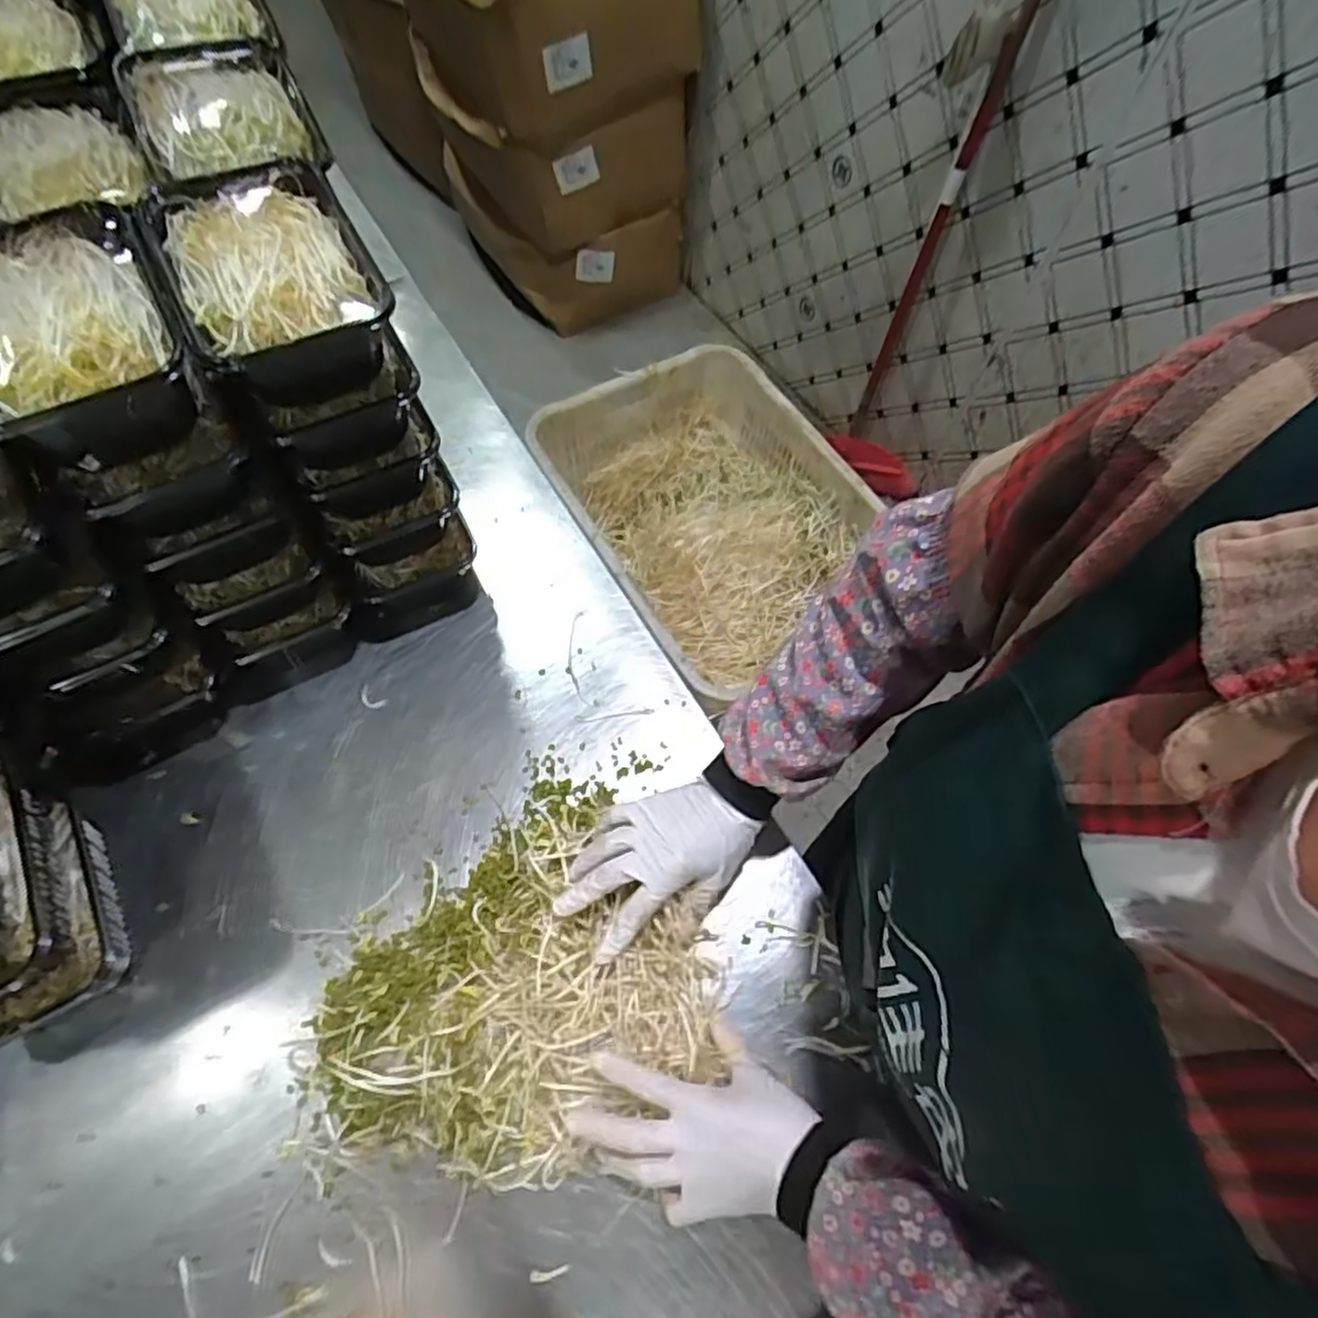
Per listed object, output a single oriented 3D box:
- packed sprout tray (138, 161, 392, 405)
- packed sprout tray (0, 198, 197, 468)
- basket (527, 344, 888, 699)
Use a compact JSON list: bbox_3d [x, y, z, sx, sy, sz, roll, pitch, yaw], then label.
[{"bbox_3d":[-0.259,-0.255,0.482,0.118,0.071,0.168,-25,67,-14],"label":"packed sprout tray"},{"bbox_3d":[-0.370,-0.199,0.455,0.130,0.076,0.187,-31,69,-17],"label":"packed sprout tray"},{"bbox_3d":[0.086,-0.220,1.168,0.421,0.212,0.549,-27,68,-15],"label":"basket"}]

